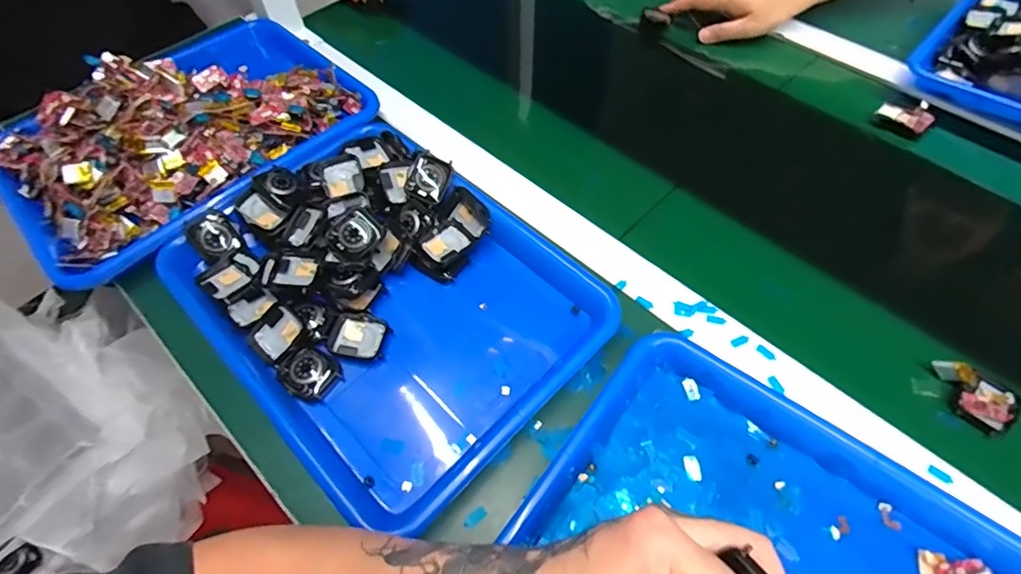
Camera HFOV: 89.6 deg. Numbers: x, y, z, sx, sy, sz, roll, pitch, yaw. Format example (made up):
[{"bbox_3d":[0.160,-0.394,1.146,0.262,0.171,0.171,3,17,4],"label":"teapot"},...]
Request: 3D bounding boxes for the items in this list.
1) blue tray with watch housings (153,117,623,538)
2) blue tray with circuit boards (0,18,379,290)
[{"bbox_3d":[-0.109,0.003,0.431,0.334,0.044,0.258,38,67,21],"label":"blue tray with watch housings"},{"bbox_3d":[-0.340,-0.172,0.531,0.342,0.071,0.267,-39,66,-20],"label":"blue tray with circuit boards"}]

